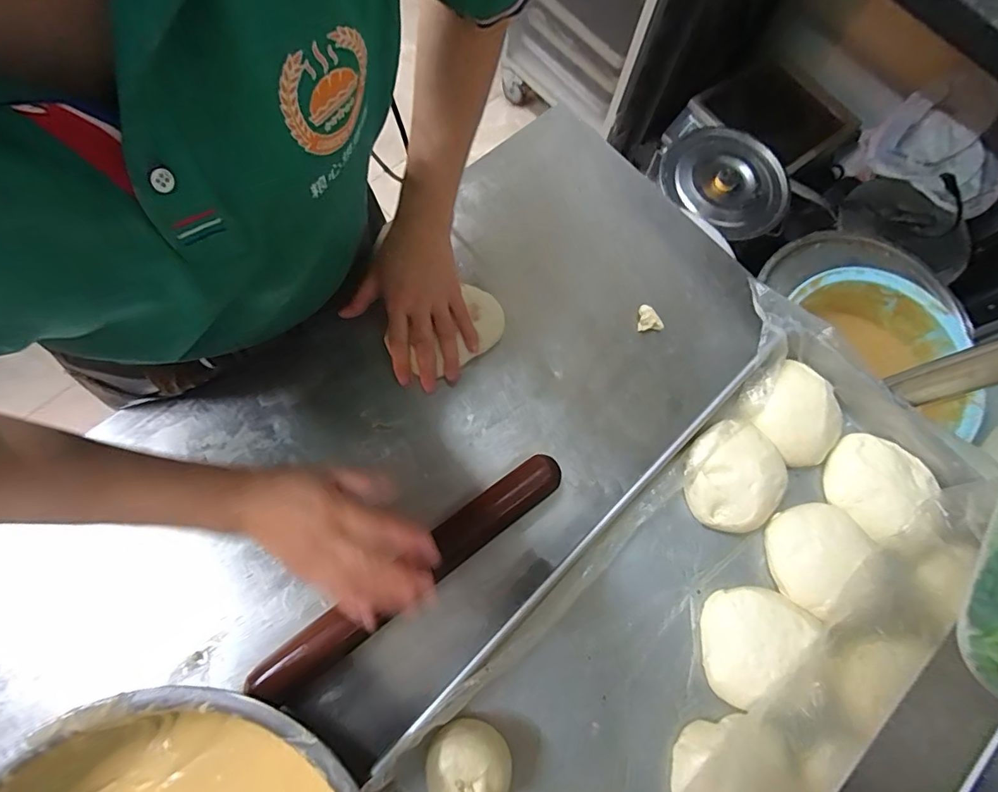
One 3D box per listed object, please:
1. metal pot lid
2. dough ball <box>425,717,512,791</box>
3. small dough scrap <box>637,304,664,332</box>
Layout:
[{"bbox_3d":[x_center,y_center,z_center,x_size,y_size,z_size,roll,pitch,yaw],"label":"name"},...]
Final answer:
[{"bbox_3d":[0.566,-0.541,1.165,0.316,0.044,0.263,31,75,5],"label":"metal pot lid"},{"bbox_3d":[-0.025,0.303,0.384,0.061,0.045,0.064,1,75,-3],"label":"dough ball"},{"bbox_3d":[0.168,-0.086,0.527,0.025,0.019,0.026,1,75,-3],"label":"small dough scrap"}]

